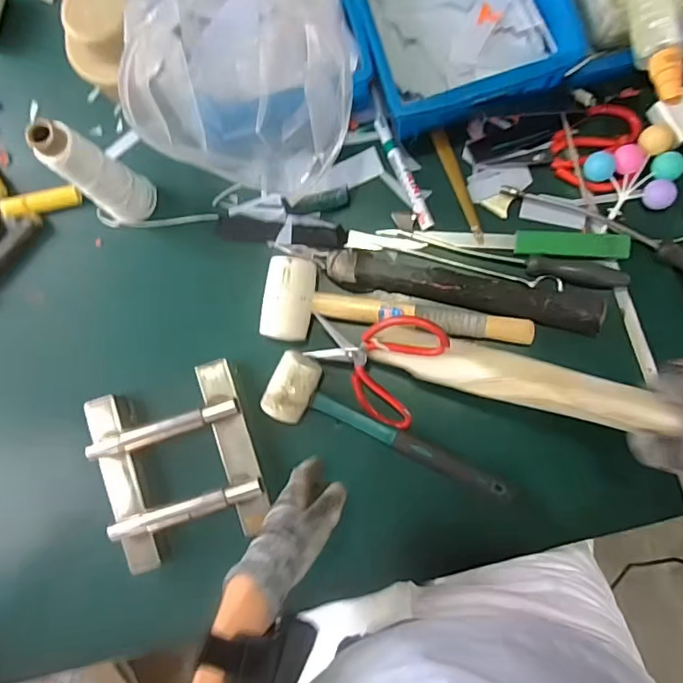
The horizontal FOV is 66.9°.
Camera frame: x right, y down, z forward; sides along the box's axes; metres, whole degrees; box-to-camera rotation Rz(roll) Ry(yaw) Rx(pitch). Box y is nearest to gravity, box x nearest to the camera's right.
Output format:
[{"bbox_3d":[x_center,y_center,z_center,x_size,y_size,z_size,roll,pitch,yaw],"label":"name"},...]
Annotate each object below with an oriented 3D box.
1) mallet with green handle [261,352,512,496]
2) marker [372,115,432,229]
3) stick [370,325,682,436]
[{"bbox_3d":[0.048,0.110,0.568,0.289,0.046,0.076,28,90,8],"label":"mallet with green handle"},{"bbox_3d":[0.072,-0.194,0.595,0.017,0.011,0.140,-24,83,5],"label":"marker"},{"bbox_3d":[0.149,0.030,0.466,0.260,0.022,0.046,15,87,33],"label":"stick"}]

